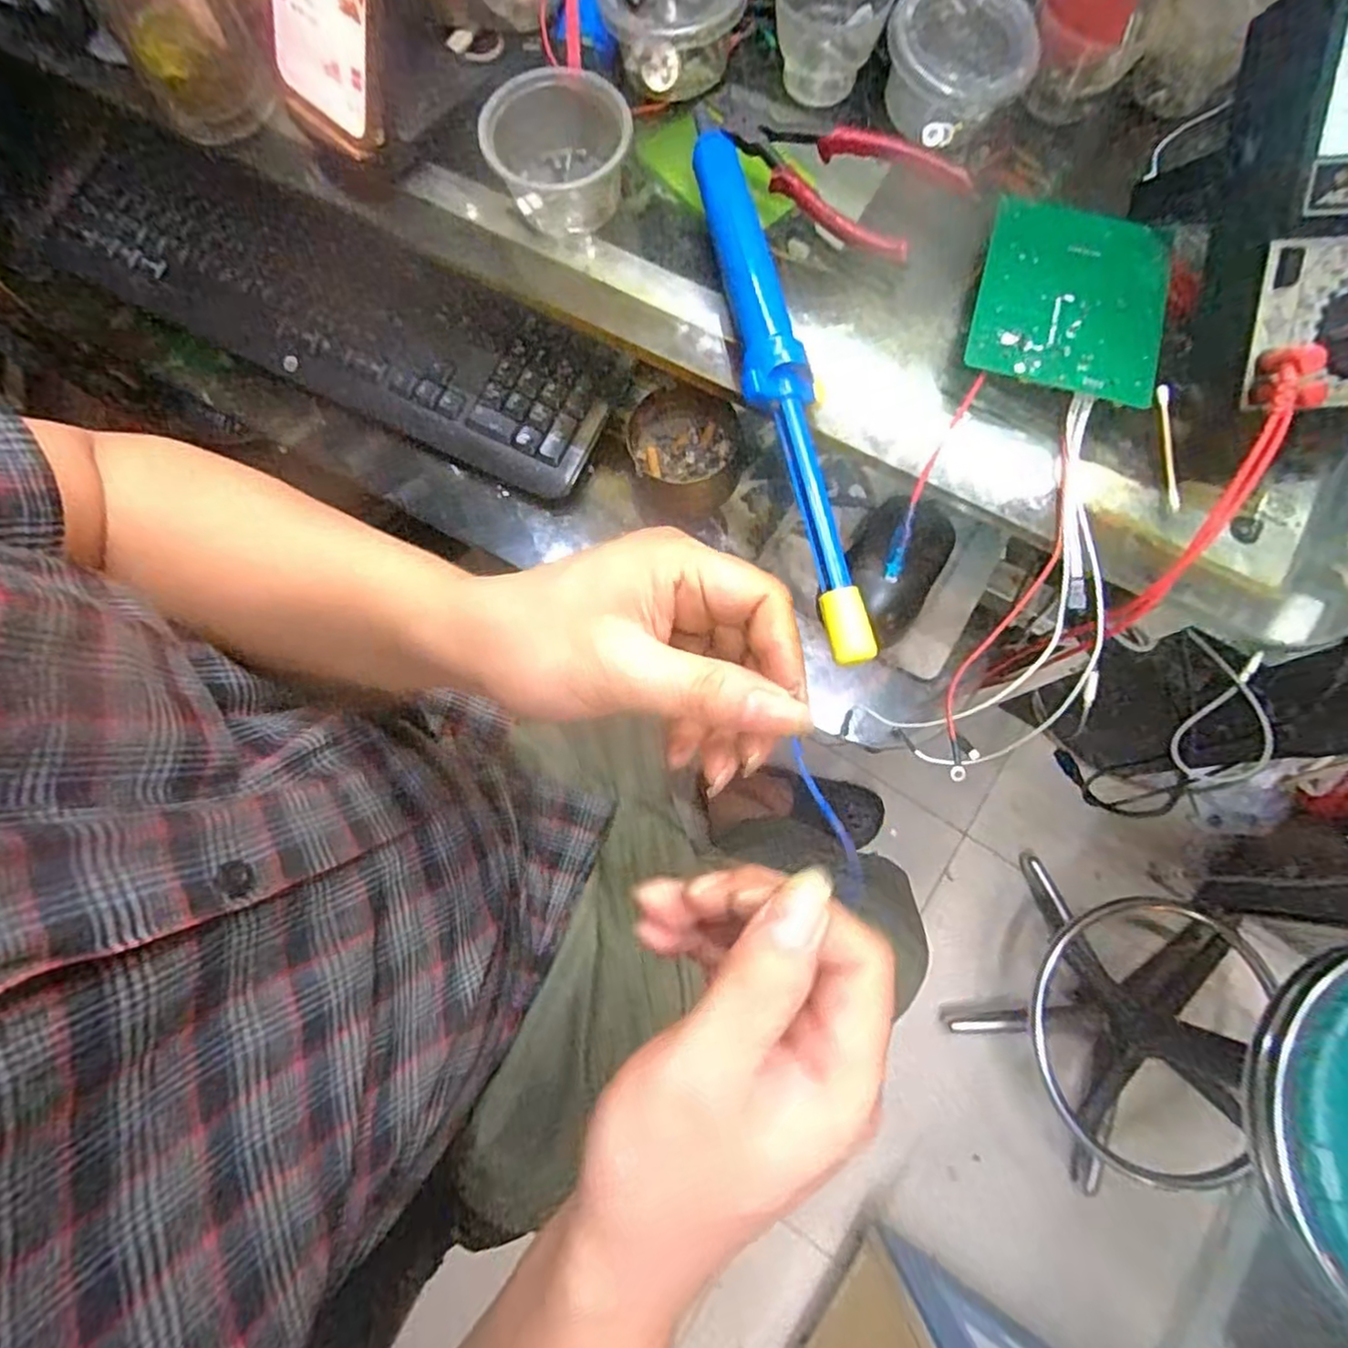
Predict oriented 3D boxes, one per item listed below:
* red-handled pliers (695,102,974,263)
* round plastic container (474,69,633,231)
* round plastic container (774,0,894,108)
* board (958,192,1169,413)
[{"bbox_3d":[0.078,-0.286,0.384,0.158,0.025,0.067,32,80,7],"label":"red-handled pliers"},{"bbox_3d":[-0.063,-0.280,0.376,0.073,0.042,0.073,0,77,1],"label":"round plastic container"},{"bbox_3d":[0.088,-0.369,0.394,0.062,0.047,0.062,0,77,1],"label":"round plastic container"},{"bbox_3d":[0.204,-0.194,0.355,0.089,0.009,0.110,15,78,4],"label":"board"}]

